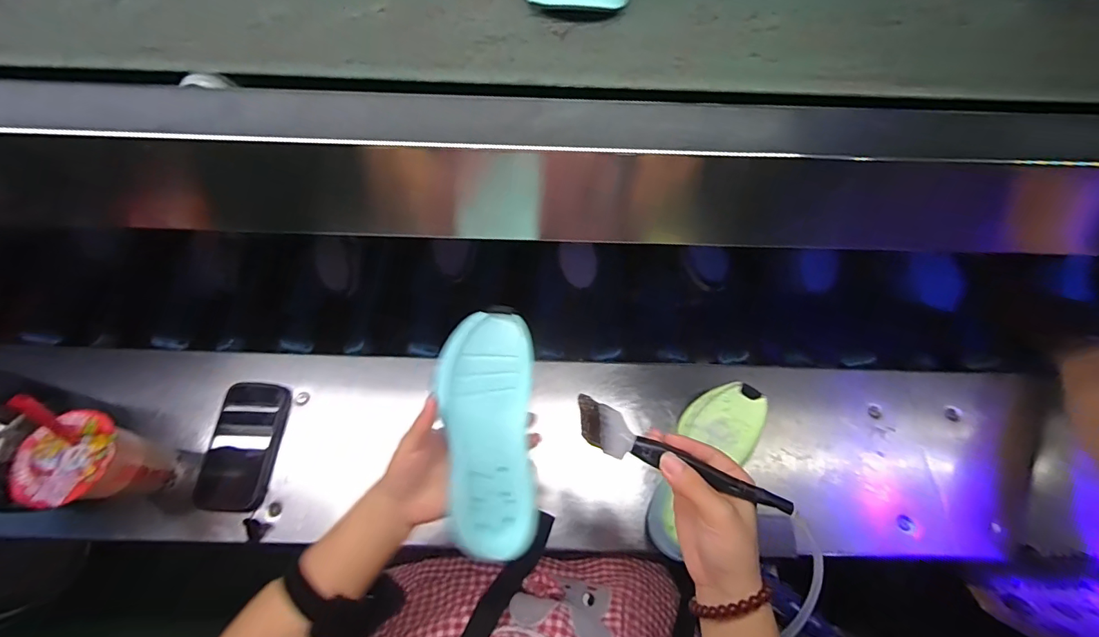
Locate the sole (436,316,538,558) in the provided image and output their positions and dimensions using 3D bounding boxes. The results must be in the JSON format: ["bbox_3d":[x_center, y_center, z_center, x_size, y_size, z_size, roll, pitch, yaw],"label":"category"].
[{"bbox_3d":[-0.047,0.096,0.404,0.082,0.028,0.199,-1,88,-27],"label":"sole"}]

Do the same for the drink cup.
[{"bbox_3d":[-0.483,0.153,0.500,0.083,0.211,0.087,0,66,-1],"label":"drink cup"}]

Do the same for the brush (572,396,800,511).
[{"bbox_3d":[0.094,0.112,0.355,0.170,0.007,0.032,27,94,9],"label":"brush"}]

